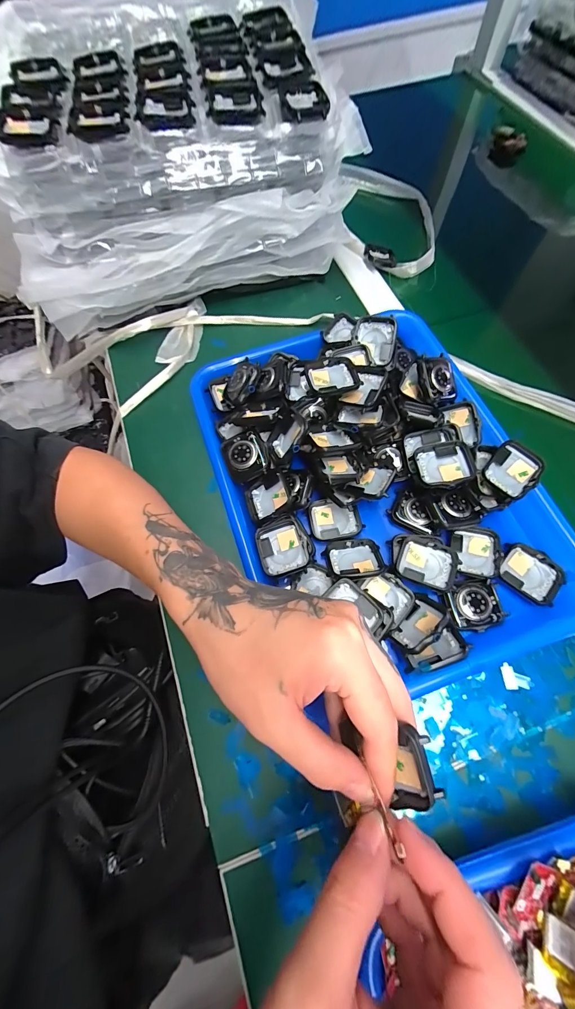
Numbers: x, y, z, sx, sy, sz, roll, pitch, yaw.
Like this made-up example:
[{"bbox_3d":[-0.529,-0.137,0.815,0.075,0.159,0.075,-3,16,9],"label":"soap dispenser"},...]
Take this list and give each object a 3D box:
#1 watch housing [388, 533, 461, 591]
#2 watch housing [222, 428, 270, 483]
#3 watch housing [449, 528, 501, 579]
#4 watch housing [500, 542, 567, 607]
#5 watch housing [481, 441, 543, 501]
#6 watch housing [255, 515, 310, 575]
[{"bbox_3d":[0.108,0.044,0.267,0.050,0.011,0.040,17,70,10],"label":"watch housing"},{"bbox_3d":[-0.036,-0.041,0.291,0.037,0.013,0.041,-22,76,-4],"label":"watch housing"},{"bbox_3d":[0.154,0.039,0.277,0.034,0.015,0.039,8,69,6],"label":"watch housing"},{"bbox_3d":[0.193,0.055,0.269,0.044,0.009,0.035,37,74,16],"label":"watch housing"},{"bbox_3d":[0.182,-0.027,0.274,0.037,0.012,0.040,36,74,16],"label":"watch housing"},{"bbox_3d":[-0.005,0.034,0.272,0.038,0.010,0.044,-15,68,-3],"label":"watch housing"}]

